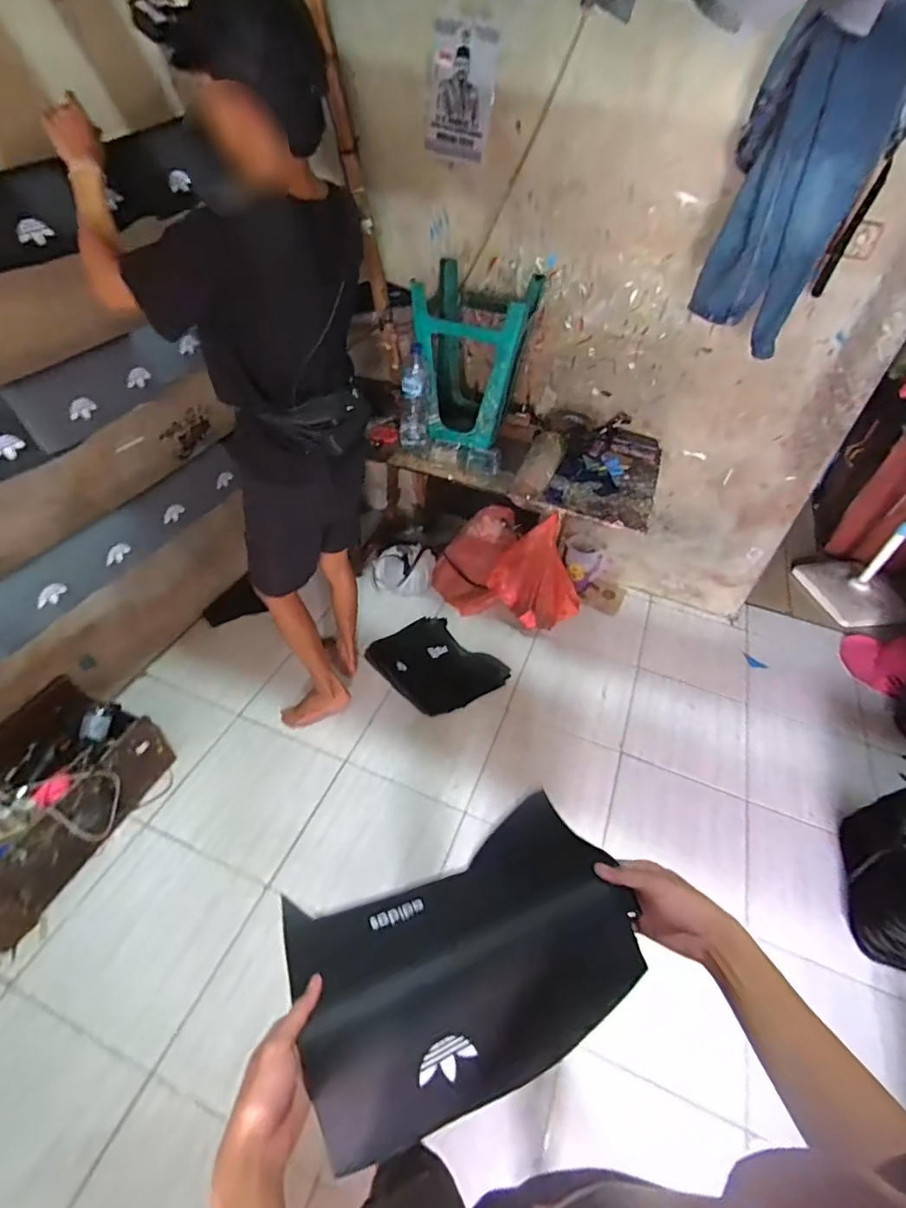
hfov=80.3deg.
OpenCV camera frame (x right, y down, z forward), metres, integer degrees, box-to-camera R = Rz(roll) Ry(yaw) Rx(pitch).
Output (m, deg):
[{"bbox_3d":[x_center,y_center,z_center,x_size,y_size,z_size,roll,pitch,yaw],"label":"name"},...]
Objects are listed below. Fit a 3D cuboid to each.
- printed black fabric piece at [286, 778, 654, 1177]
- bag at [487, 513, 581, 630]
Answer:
[{"bbox_3d":[0.021,0.366,0.578,0.361,0.085,0.231,-18,50,-19],"label":"printed black fabric piece"},{"bbox_3d":[0.300,-0.096,1.901,0.342,0.402,0.098,30,50,22],"label":"bag"}]

